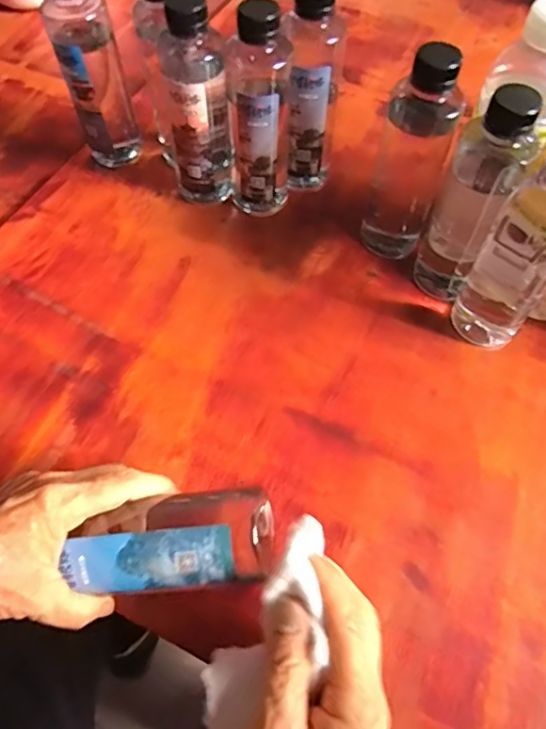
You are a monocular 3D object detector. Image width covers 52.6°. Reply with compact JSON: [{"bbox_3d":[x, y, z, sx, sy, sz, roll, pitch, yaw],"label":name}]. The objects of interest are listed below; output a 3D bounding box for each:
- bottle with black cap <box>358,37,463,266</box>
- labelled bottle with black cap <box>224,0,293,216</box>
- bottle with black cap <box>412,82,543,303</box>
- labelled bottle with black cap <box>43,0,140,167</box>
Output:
[{"bbox_3d":[0.109,-0.163,0.442,0.059,0.173,0.054,10,60,8],"label":"bottle with black cap"},{"bbox_3d":[-0.012,-0.202,0.471,0.051,0.185,0.042,2,59,3],"label":"labelled bottle with black cap"},{"bbox_3d":[0.151,-0.125,0.421,0.051,0.174,0.056,19,62,12],"label":"bottle with black cap"},{"bbox_3d":[-0.161,-0.258,0.505,0.050,0.185,0.043,-15,60,-8],"label":"labelled bottle with black cap"}]

